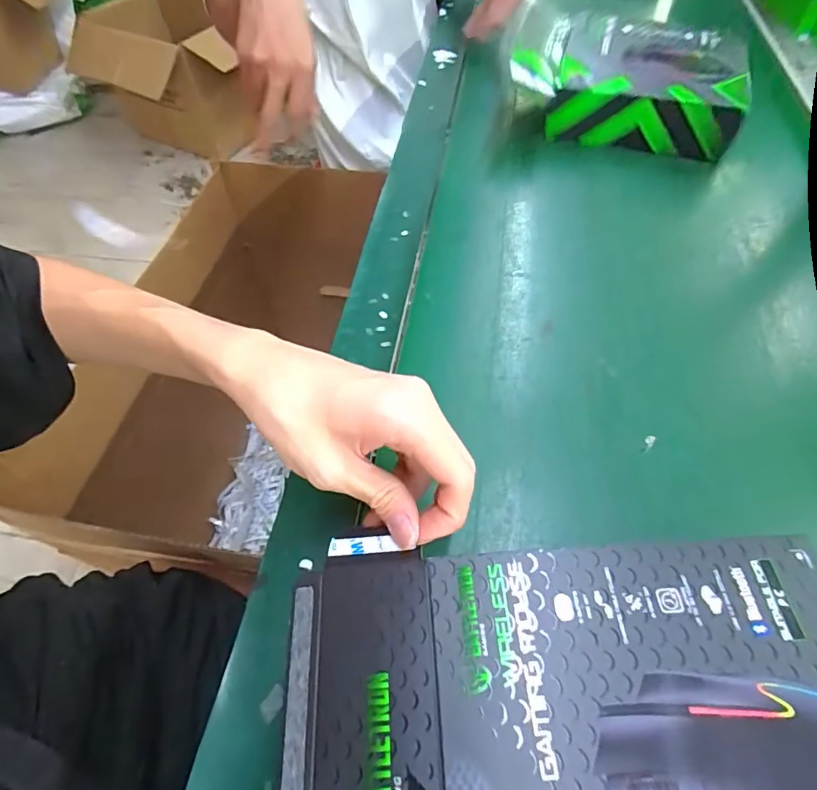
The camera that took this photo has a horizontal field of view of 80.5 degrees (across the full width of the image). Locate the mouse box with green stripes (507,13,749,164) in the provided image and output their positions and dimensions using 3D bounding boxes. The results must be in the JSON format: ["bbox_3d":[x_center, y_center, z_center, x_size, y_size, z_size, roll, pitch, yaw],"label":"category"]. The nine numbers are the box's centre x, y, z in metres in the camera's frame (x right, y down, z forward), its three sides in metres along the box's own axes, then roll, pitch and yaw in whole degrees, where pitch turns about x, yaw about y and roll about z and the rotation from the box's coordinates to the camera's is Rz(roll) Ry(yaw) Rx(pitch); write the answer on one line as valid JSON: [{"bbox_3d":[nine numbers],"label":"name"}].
[{"bbox_3d":[0.233,-0.331,0.514,0.215,0.071,0.137,11,57,10],"label":"mouse box with green stripes"}]

